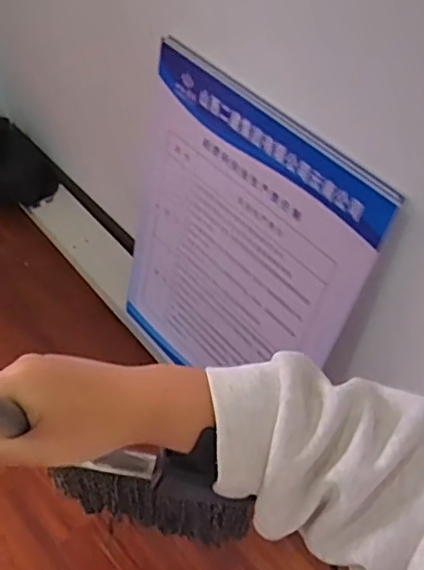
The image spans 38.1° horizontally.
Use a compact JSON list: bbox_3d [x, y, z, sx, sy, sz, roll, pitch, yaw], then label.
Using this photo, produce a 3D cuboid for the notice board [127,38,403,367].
[{"bbox_3d":[0.026,-0.047,1.295,0.024,0.708,0.579,-26,56,-36],"label":"notice board"}]

